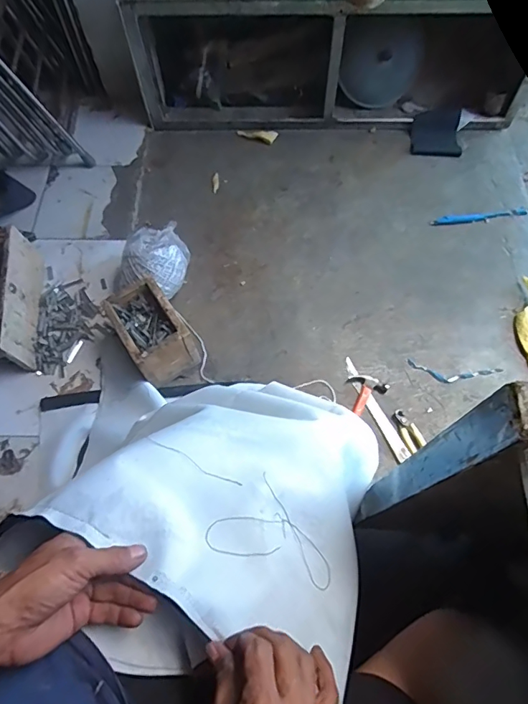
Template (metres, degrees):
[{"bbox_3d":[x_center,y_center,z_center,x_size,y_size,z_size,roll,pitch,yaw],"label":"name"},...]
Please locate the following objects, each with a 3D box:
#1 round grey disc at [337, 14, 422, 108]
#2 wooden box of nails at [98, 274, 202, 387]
[{"bbox_3d":[0.367,-0.894,1.438,0.258,0.275,0.045,-6,65,-1],"label":"round grey disc"},{"bbox_3d":[-0.272,-0.041,1.135,0.141,0.165,0.218,-31,68,-12],"label":"wooden box of nails"}]

